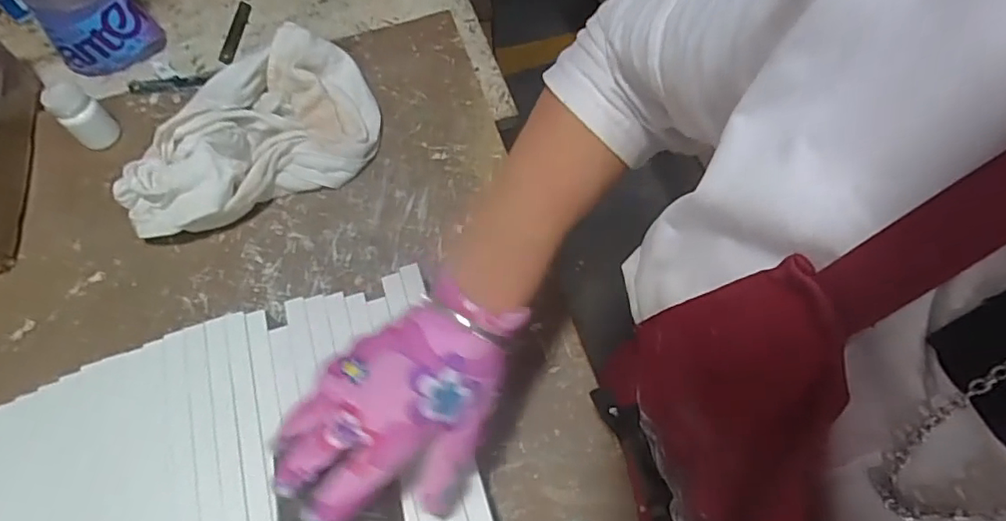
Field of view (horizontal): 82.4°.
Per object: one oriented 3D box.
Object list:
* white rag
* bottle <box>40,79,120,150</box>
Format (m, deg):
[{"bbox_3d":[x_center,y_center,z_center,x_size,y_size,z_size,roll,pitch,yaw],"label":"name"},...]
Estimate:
[{"bbox_3d":[-0.241,-0.123,0.542,0.242,0.078,0.161,-25,66,-11],"label":"white rag"},{"bbox_3d":[-0.405,-0.139,0.557,0.033,0.064,0.037,40,70,18],"label":"bottle"}]

